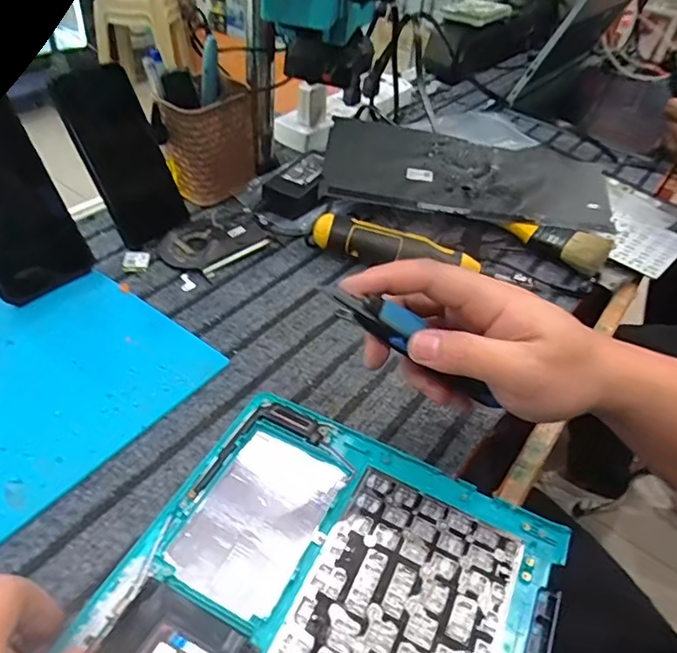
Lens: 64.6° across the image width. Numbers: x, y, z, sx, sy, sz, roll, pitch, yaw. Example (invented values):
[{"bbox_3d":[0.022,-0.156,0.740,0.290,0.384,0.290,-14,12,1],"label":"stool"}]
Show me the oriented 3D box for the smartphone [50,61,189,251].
[{"bbox_3d":[-0.201,-0.161,0.509,0.014,0.158,0.075,6,35,43],"label":"smartphone"}]

